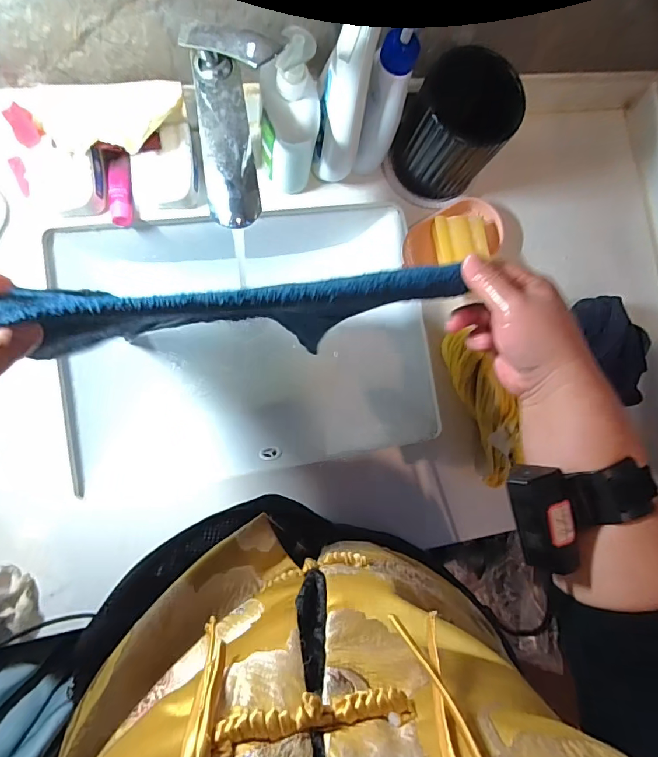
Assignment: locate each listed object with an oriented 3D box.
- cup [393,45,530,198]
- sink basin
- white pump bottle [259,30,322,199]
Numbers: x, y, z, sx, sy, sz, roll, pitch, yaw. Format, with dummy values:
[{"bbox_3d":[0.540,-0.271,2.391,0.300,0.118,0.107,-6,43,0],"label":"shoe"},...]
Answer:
[{"bbox_3d":[0.146,-0.294,0.527,0.115,0.146,0.094,30,83,-4],"label":"cup"},{"bbox_3d":[-0.105,-0.052,0.623,0.459,0.128,0.315,-8,87,-8],"label":"sink basin"},{"bbox_3d":[-0.044,-0.280,0.484,0.067,0.173,0.072,2,86,-7],"label":"white pump bottle"}]

